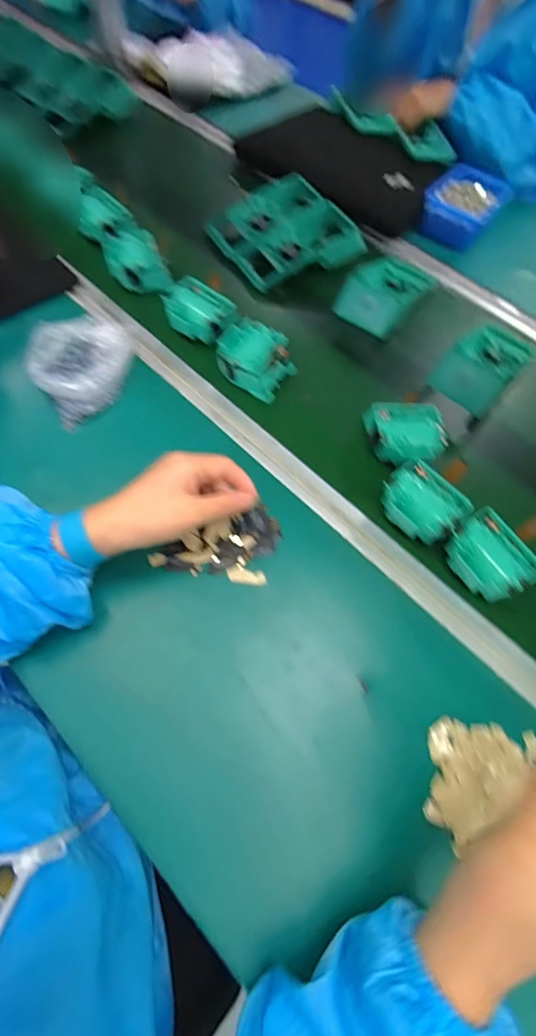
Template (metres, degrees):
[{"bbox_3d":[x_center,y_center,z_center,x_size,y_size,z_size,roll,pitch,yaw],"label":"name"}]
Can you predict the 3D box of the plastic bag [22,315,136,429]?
[{"bbox_3d":[-0.212,-0.180,0.506,0.120,0.038,0.122,-37,70,-19],"label":"plastic bag"}]

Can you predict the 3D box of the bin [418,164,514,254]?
[{"bbox_3d":[0.324,-0.516,0.735,0.110,0.068,0.133,29,66,12],"label":"bin"}]

